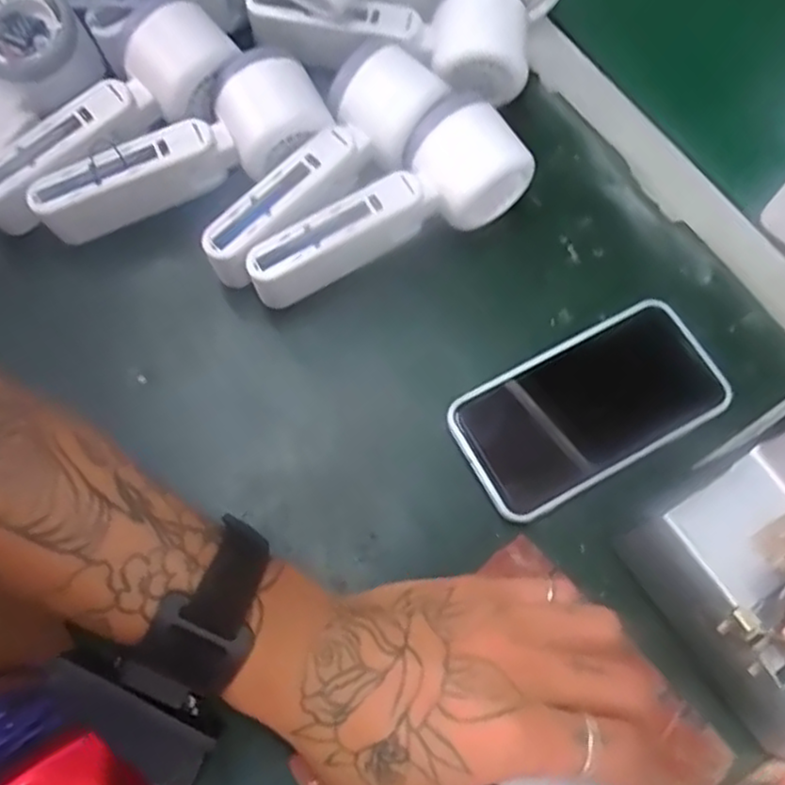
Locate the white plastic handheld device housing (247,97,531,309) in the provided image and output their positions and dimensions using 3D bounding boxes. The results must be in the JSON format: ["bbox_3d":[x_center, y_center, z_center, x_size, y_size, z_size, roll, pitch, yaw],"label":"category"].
[{"bbox_3d":[-0.005,-0.102,0.397,0.165,0.057,0.052,-28,74,-12],"label":"white plastic handheld device housing"}]

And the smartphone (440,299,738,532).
[{"bbox_3d":[0.108,0.007,0.394,0.147,0.008,0.075,-27,74,-11],"label":"smartphone"}]

